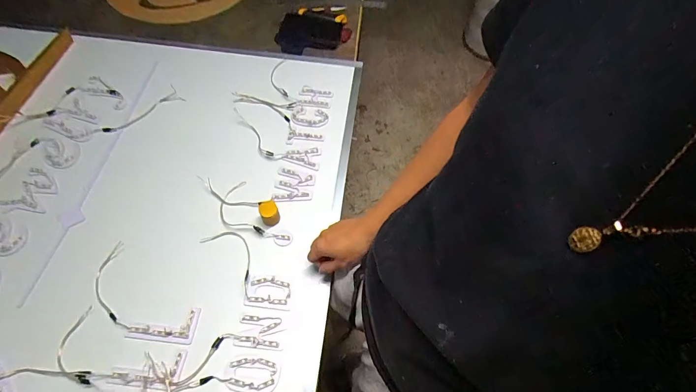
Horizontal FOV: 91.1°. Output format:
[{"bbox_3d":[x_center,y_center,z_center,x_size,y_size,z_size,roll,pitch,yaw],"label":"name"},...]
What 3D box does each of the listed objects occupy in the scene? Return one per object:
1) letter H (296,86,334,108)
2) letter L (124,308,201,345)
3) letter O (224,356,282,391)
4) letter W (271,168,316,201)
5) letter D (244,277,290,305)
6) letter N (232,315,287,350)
[{"bbox_3d":[-0.077,-0.233,0.805,0.079,0.009,0.060,8,61,0],"label":"letter H"},{"bbox_3d":[-0.300,0.206,0.555,0.107,0.007,0.055,6,60,2],"label":"letter L"},{"bbox_3d":[-0.145,0.274,0.523,0.083,0.004,0.051,2,59,0],"label":"letter O"},{"bbox_3d":[-0.109,-0.020,0.694,0.076,0.016,0.070,2,59,0],"label":"letter W"},{"bbox_3d":[-0.139,0.163,0.587,0.076,0.004,0.046,1,59,-1],"label":"letter D"},{"bbox_3d":[-0.142,0.220,0.555,0.077,0.005,0.048,5,59,2],"label":"letter N"}]

